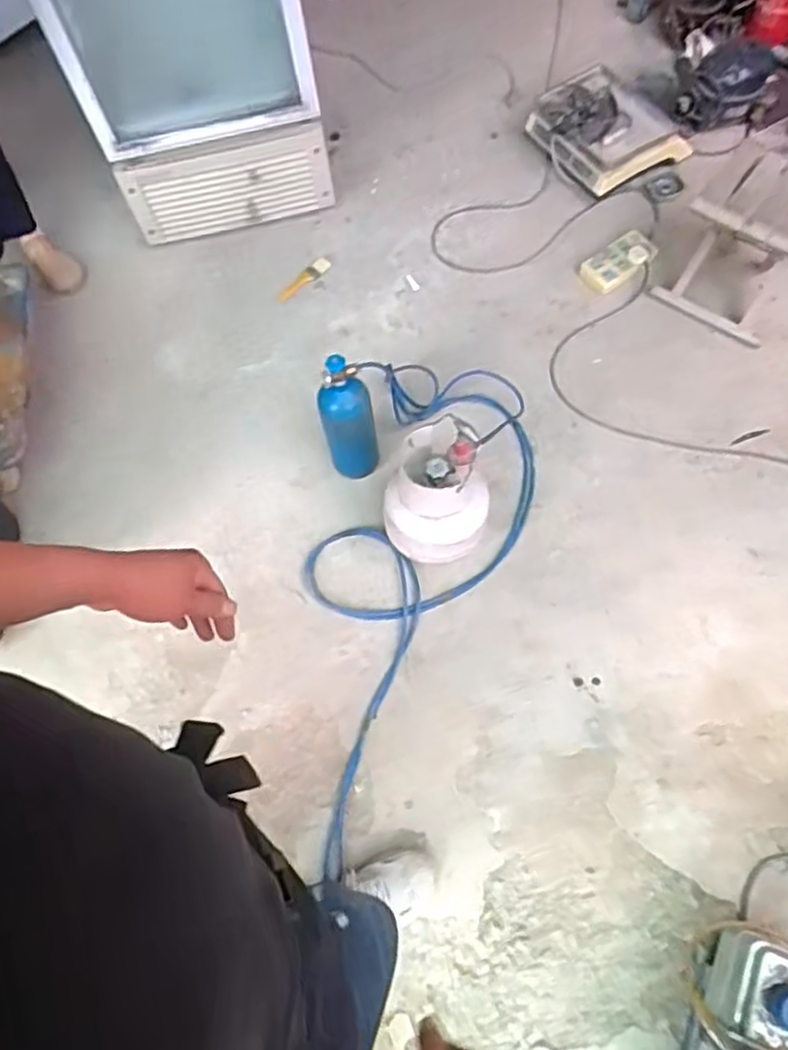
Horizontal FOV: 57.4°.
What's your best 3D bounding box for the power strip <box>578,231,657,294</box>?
[{"bbox_3d":[0.546,-0.646,1.763,0.182,0.042,0.099,-31,68,-10],"label":"power strip"}]

